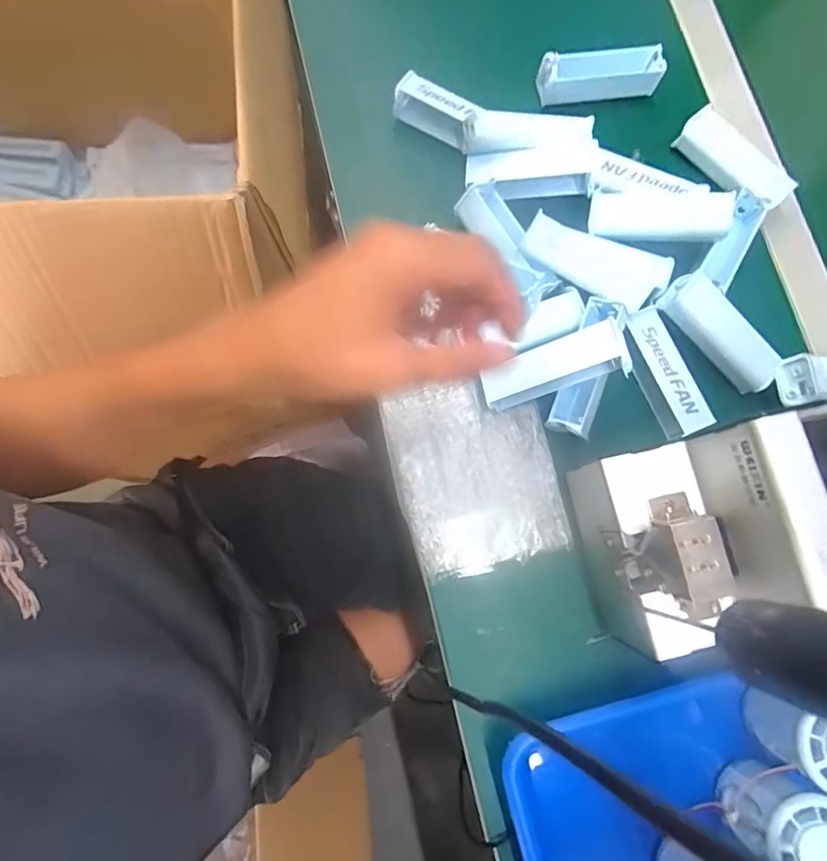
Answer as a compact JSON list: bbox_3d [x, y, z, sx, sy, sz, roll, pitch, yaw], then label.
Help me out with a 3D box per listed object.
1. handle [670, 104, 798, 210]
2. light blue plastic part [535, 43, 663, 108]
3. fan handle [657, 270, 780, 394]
[{"bbox_3d":[0.269,-0.225,0.426,0.036,0.022,0.098,-41,83,-8],"label":"handle"},{"bbox_3d":[0.160,-0.305,0.435,0.103,0.033,0.023,-6,80,-3],"label":"light blue plastic part"},{"bbox_3d":[0.231,-0.073,0.379,0.032,0.024,0.099,-40,83,-8],"label":"fan handle"}]

